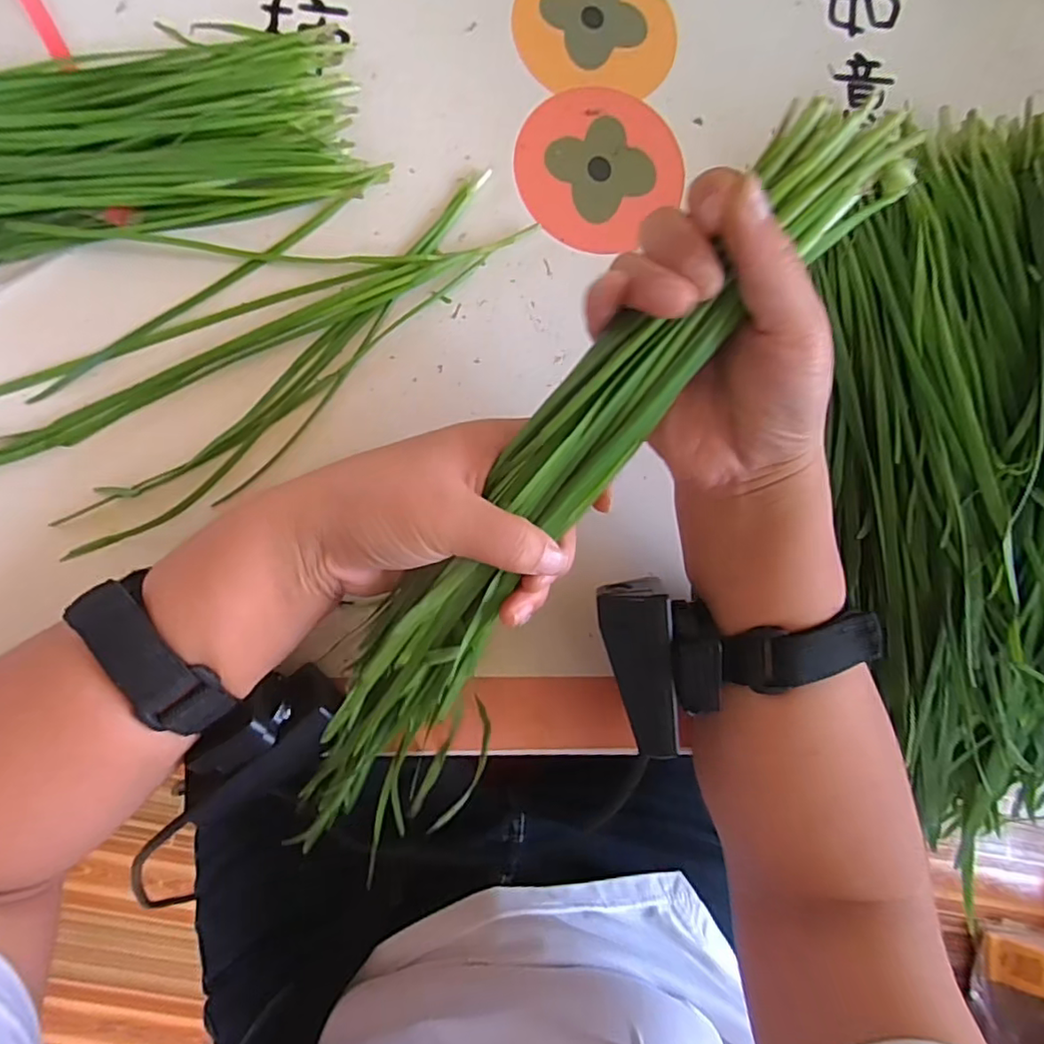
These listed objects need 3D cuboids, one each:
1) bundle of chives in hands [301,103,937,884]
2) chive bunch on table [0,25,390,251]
[{"bbox_3d":[0.009,0.009,0.235,0.069,0.041,0.342,35,107,-1],"label":"bundle of chives in hands"},{"bbox_3d":[-0.270,-0.168,0.289,0.379,0.019,0.109,-18,85,-9],"label":"chive bunch on table"}]

